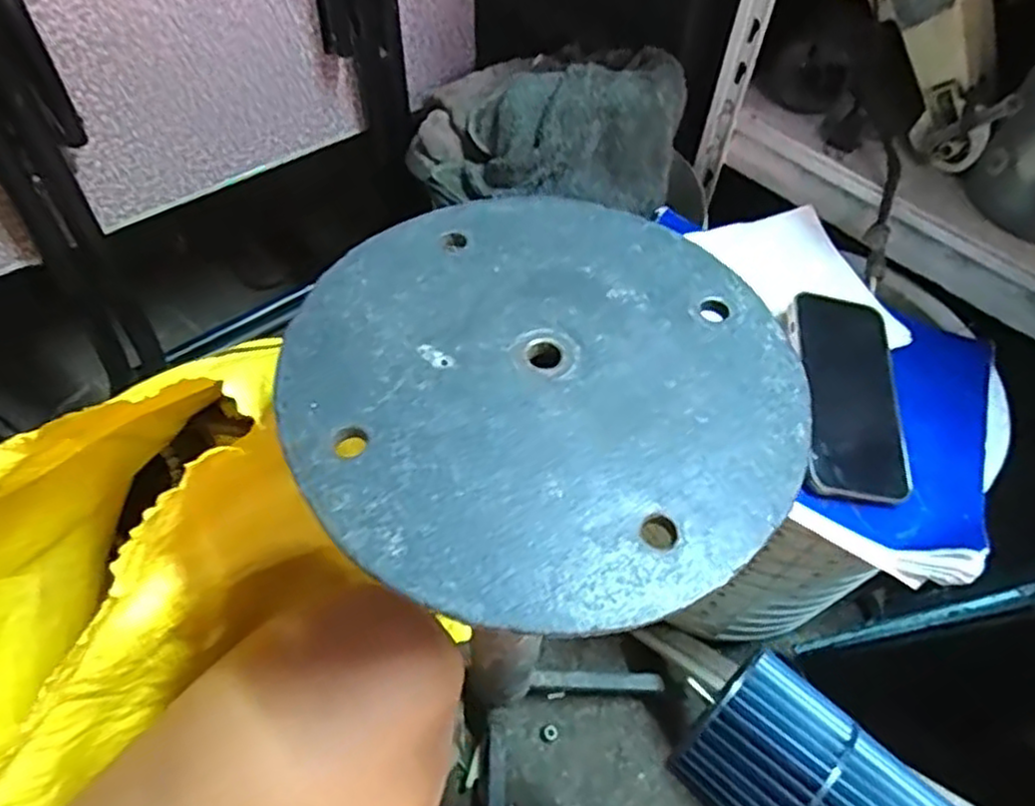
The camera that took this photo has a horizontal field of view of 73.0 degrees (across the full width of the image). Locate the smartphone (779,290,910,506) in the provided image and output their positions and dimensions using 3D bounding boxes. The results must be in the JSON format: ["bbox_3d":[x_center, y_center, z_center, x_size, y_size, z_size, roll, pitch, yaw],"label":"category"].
[{"bbox_3d":[0.244,-0.011,0.520,0.082,0.011,0.169,11,64,-6],"label":"smartphone"}]

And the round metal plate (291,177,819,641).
[{"bbox_3d":[0.012,-0.013,0.289,0.201,0.010,0.206,3,53,-4],"label":"round metal plate"}]

